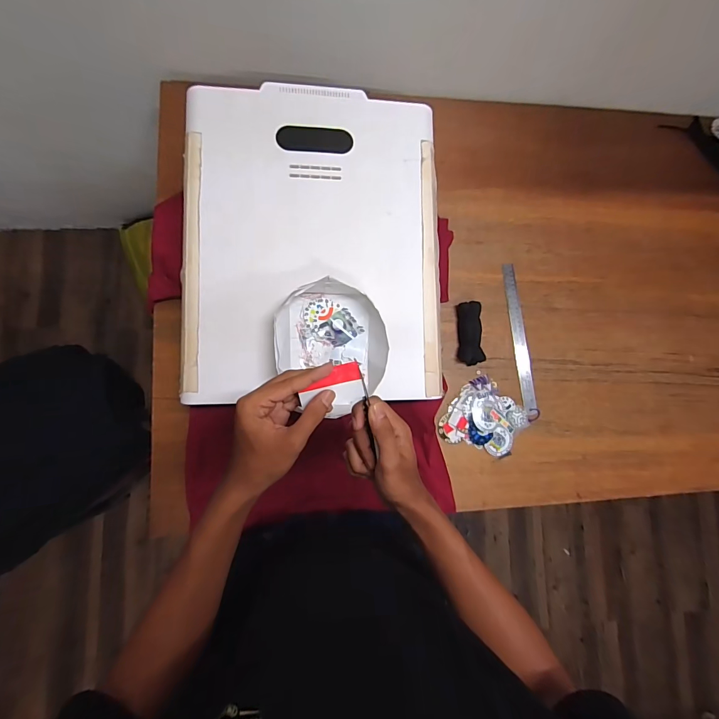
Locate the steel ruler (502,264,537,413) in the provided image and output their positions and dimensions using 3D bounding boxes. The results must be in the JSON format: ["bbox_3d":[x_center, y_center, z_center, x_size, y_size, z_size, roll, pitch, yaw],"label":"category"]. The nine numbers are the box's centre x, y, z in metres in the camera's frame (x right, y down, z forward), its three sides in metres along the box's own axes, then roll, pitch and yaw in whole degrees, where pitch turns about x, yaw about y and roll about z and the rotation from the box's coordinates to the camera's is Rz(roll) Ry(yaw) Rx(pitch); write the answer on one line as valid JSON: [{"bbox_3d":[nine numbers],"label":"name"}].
[{"bbox_3d":[0.338,-0.050,0.795,0.032,0.005,0.308,-5,84,-7],"label":"steel ruler"}]

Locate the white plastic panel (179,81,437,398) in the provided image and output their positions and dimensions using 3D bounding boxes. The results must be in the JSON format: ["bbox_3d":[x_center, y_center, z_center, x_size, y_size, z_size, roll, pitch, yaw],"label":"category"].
[{"bbox_3d":[-0.067,-0.189,0.593,0.396,0.018,0.495,-1,85,-8],"label":"white plastic panel"}]

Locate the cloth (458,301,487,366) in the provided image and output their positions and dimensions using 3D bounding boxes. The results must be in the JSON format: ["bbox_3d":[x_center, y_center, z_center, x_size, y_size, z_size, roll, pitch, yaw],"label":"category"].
[{"bbox_3d":[0.227,-0.052,0.773,0.046,0.030,0.127,1,84,-8],"label":"cloth"}]

